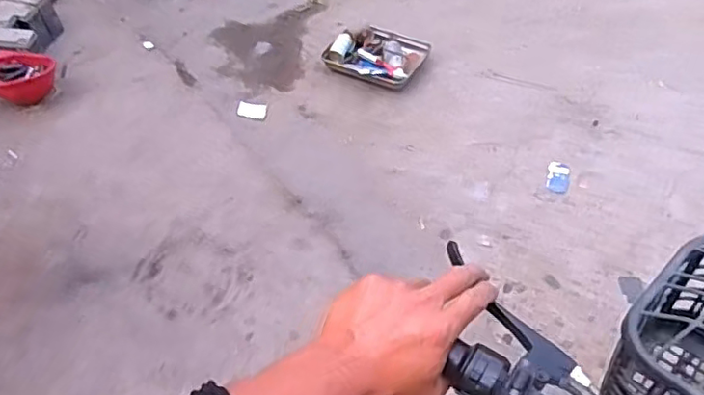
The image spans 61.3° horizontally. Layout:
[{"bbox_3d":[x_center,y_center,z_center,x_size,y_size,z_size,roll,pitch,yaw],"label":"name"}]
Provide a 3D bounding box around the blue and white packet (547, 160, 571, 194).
[{"bbox_3d":[0.645,-0.066,1.851,0.067,0.011,0.121,11,53,9],"label":"blue and white packet"}]

